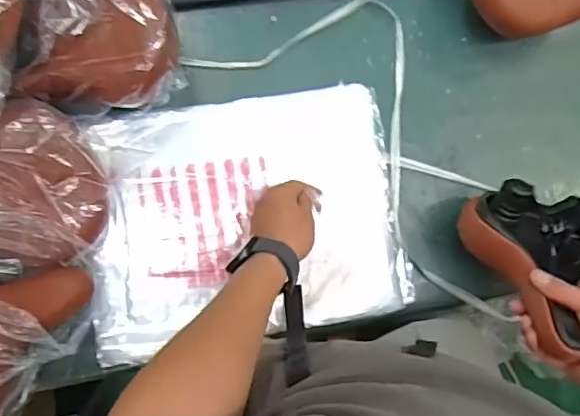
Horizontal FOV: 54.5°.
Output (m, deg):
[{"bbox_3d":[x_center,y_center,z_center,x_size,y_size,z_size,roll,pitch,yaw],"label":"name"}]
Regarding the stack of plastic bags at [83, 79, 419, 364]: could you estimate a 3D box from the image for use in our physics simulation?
[{"bbox_3d":[-0.056,0.010,0.719,0.398,0.053,0.305,-10,86,-9],"label":"stack of plastic bags"}]

